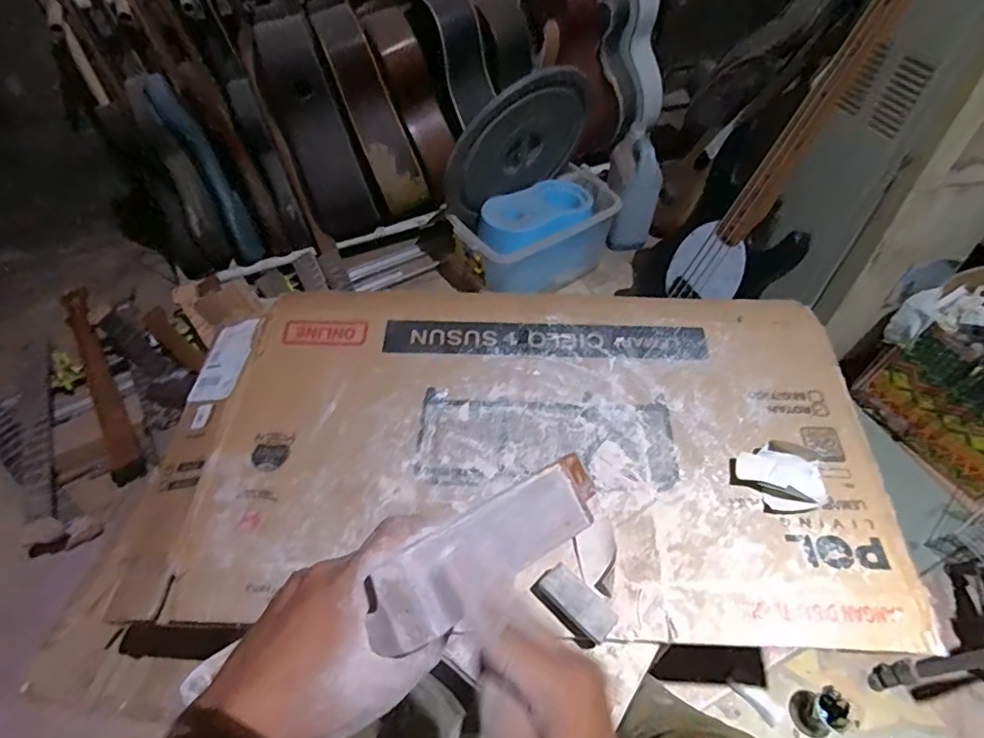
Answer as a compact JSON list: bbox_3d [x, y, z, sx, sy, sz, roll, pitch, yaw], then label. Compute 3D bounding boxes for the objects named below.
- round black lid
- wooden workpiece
[{"bbox_3d":[0.087,-0.556,1.351,0.421,0.349,0.062,-29,73,-18],"label":"round black lid"},{"bbox_3d":[0.002,0.101,0.319,0.154,0.035,0.046,-24,57,-38],"label":"wooden workpiece"}]

